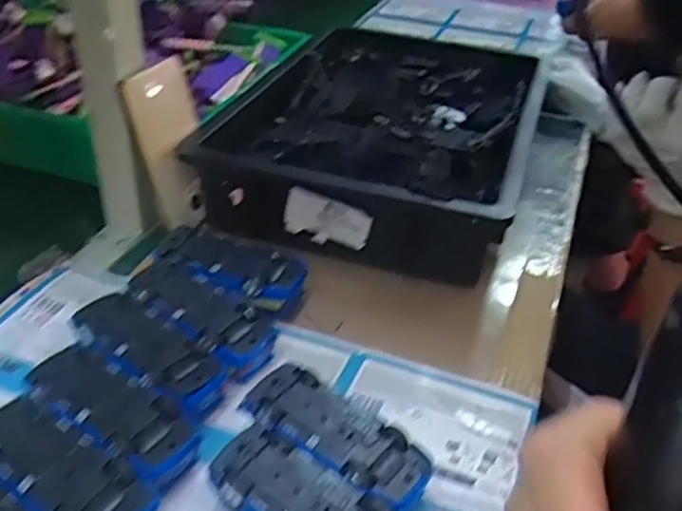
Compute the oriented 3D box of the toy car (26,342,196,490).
[{"bbox_3d":[-0.152,0.114,0.474,0.135,0.046,0.053,24,40,27],"label":"toy car"}]

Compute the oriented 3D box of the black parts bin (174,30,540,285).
[{"bbox_3d":[0.053,-0.145,0.798,0.302,0.088,0.445,11,35,14],"label":"black parts bin"}]

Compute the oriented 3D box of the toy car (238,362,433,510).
[{"bbox_3d":[-0.006,0.127,0.460,0.131,0.042,0.057,26,42,30],"label":"toy car"}]

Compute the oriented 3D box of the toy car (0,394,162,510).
[{"bbox_3d":[-0.171,0.142,0.431,0.130,0.043,0.053,23,40,26],"label":"toy car"}]

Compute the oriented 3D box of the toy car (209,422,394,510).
[{"bbox_3d":[-0.018,0.156,0.417,0.128,0.042,0.052,25,41,30],"label":"toy car"}]

